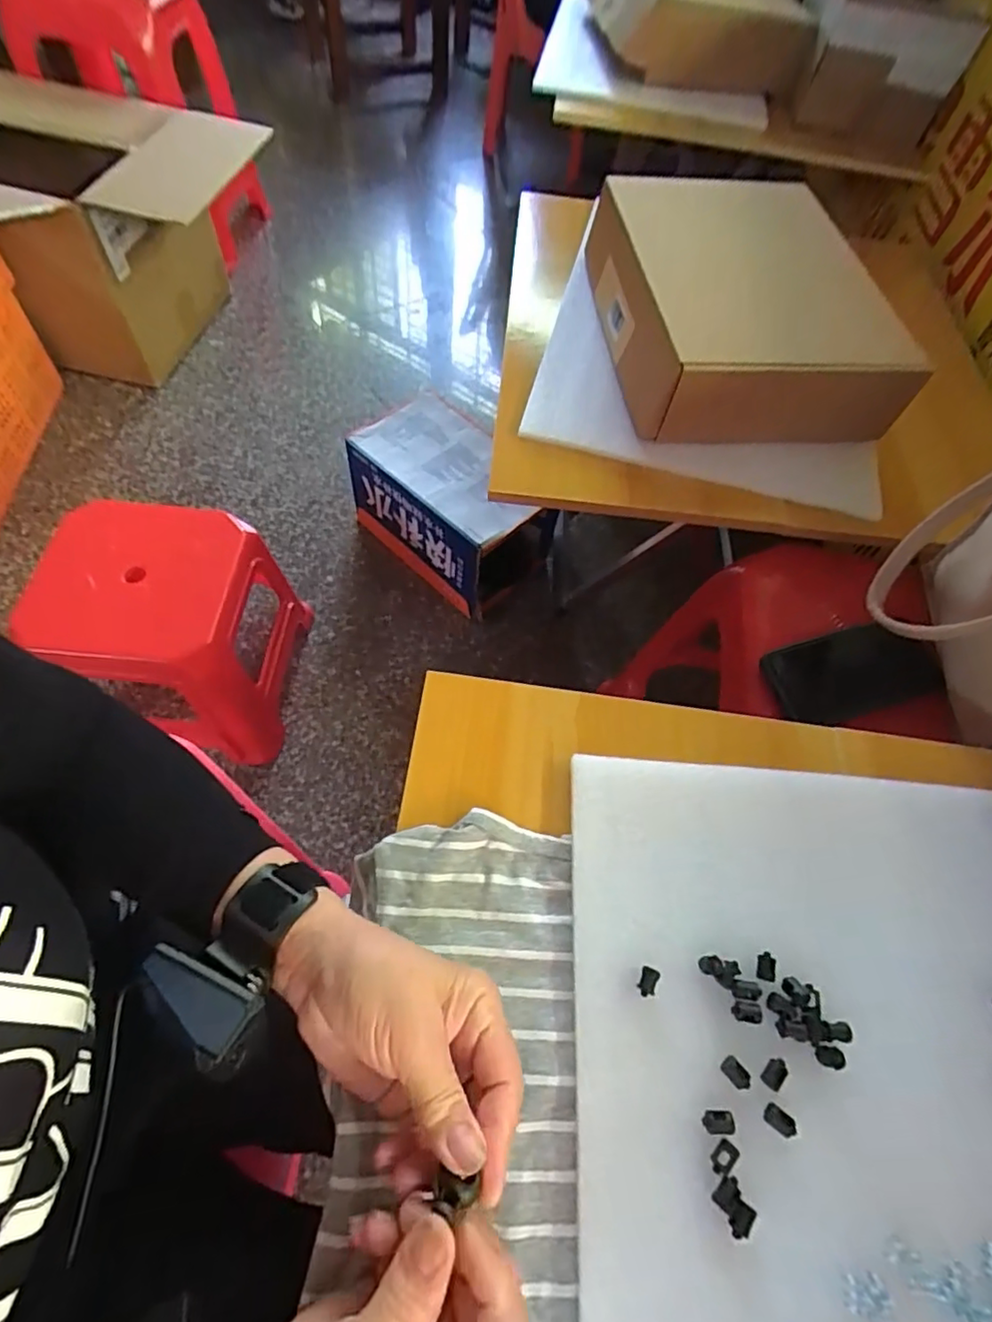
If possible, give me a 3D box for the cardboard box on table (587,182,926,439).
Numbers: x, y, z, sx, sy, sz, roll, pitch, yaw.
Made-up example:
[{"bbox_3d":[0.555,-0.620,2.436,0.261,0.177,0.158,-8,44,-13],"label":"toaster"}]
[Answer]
[{"bbox_3d":[0.261,-0.398,0.663,0.276,0.101,0.359,0,62,-5],"label":"cardboard box on table"}]

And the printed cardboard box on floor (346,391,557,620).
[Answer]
[{"bbox_3d":[-0.071,-0.282,1.075,0.344,0.199,0.218,42,66,18],"label":"printed cardboard box on floor"}]

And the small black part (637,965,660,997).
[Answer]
[{"bbox_3d":[0.083,0.176,0.324,0.009,0.011,0.014,23,61,9],"label":"small black part"}]

